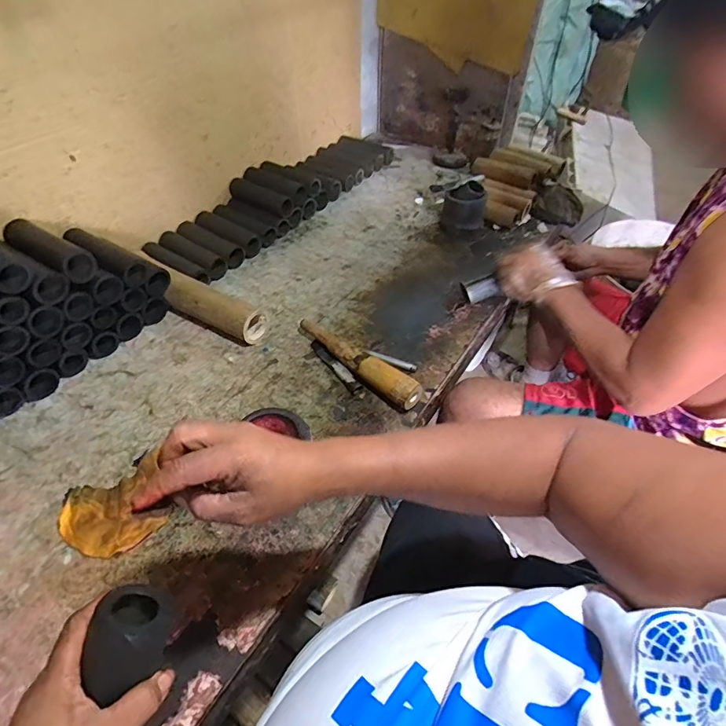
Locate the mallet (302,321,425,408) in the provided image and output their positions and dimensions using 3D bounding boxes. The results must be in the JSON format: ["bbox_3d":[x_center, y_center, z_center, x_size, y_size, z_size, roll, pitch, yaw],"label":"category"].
[{"bbox_3d":[-0.014,-0.012,0.805,0.055,0.057,0.293,-36,55,-29],"label":"mallet"}]

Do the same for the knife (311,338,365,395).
[{"bbox_3d":[-0.054,0.001,0.815,0.020,0.018,0.155,-28,52,-23],"label":"knife"}]

